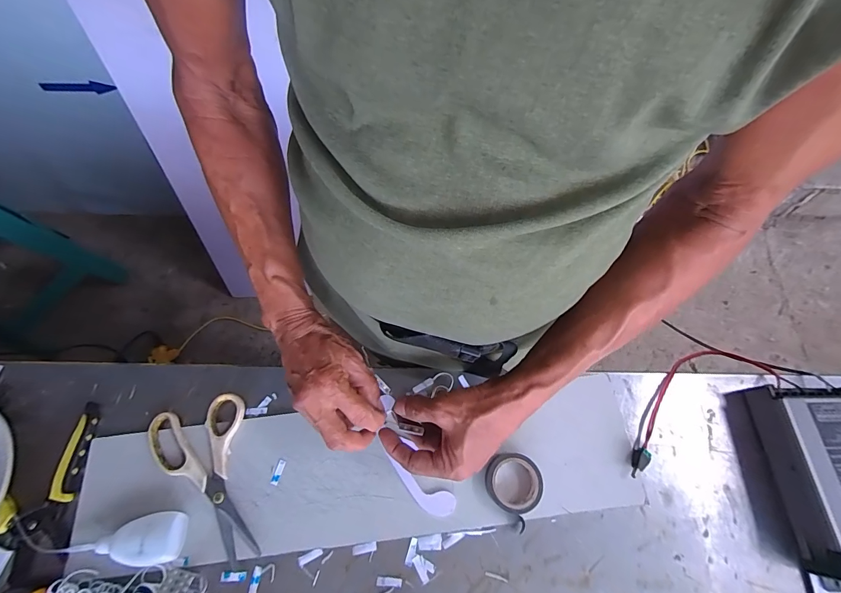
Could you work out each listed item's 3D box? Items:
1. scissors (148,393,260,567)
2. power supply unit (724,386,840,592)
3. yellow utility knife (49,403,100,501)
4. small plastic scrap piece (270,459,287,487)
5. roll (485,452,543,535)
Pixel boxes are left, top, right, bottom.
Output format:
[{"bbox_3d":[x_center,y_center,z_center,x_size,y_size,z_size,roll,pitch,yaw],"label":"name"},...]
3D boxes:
[{"bbox_3d":[-0.239,0.202,0.403,0.100,0.012,0.168,-16,69,-5],"label":"scissors"},{"bbox_3d":[0.431,0.187,0.377,0.116,0.054,0.191,-6,68,-1],"label":"power supply unit"},{"bbox_3d":[-0.388,0.173,0.416,0.024,0.011,0.101,1,68,2],"label":"yellow utility knife"},{"bbox_3d":[-0.158,0.195,0.408,0.008,0.004,0.026,13,69,6],"label":"small plastic scrap piece"},{"bbox_3d":[0.098,0.200,0.393,0.061,0.021,0.062,0,68,1],"label":"roll"}]

